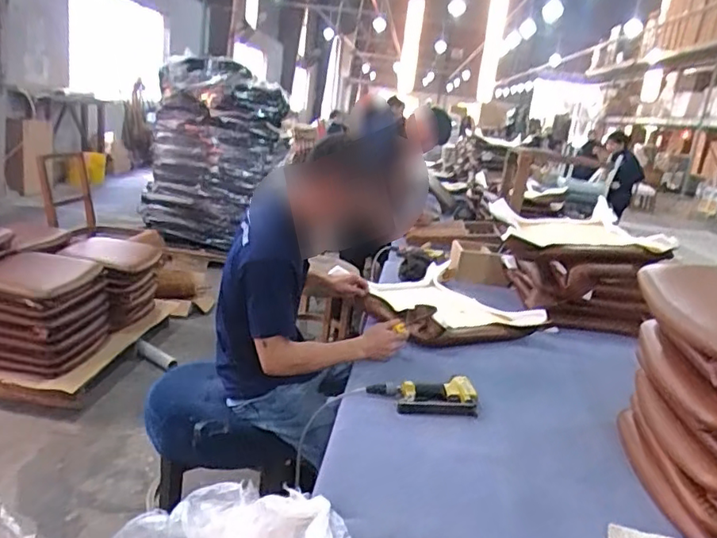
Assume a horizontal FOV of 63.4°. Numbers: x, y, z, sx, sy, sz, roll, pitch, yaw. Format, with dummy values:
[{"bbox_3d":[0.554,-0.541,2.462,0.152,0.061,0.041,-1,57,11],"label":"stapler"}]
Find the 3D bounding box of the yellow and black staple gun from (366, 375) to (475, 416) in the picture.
[{"bbox_3d":[0.147,0.284,1.322,0.244,0.050,0.099,6,16,-4],"label":"yellow and black staple gun"}]

